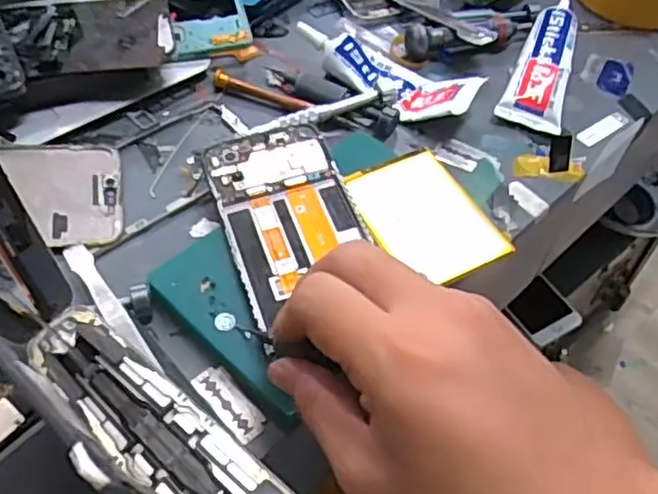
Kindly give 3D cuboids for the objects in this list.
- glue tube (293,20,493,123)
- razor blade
[{"bbox_3d":[0.038,-0.117,0.462,0.125,0.025,0.043,24,54,14],"label":"glue tube"},{"bbox_3d":[-0.048,0.075,0.335,0.017,0.004,0.042,-35,67,-25],"label":"razor blade"}]

